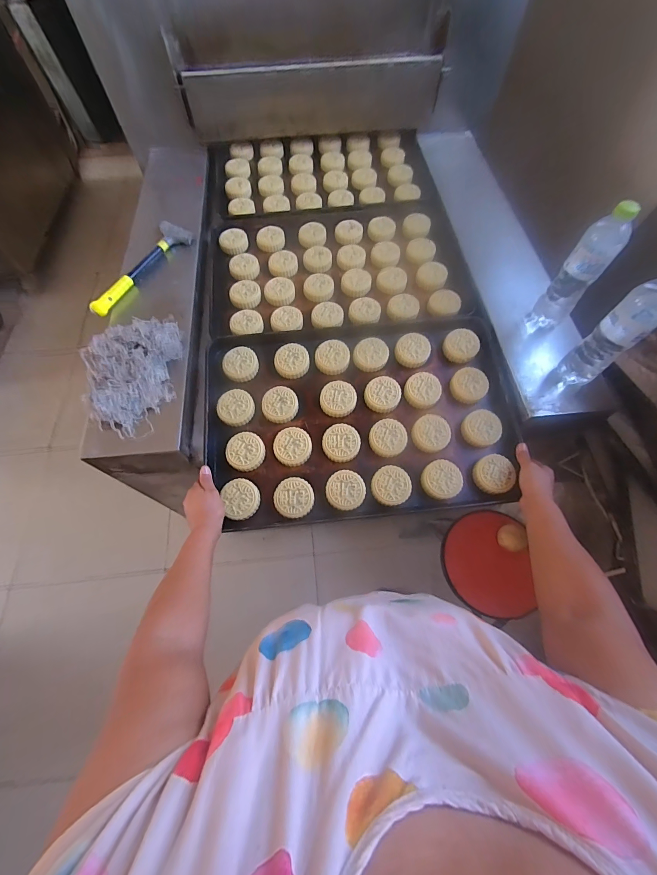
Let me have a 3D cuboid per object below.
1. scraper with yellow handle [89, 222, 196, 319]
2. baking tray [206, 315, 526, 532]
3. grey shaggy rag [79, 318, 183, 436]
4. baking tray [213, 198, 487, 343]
[{"bbox_3d":[-0.428,-0.389,0.768,0.076,0.031,0.308,24,64,12],"label":"scraper with yellow handle"},{"bbox_3d":[0.063,-0.057,0.675,0.585,0.045,0.415,-5,71,-3],"label":"baking tray"},{"bbox_3d":[-0.368,-0.127,0.633,0.150,0.072,0.254,-2,62,-2],"label":"grey shaggy rag"},{"bbox_3d":[0.019,-0.427,0.827,0.593,0.045,0.402,-7,66,-2],"label":"baking tray"}]

